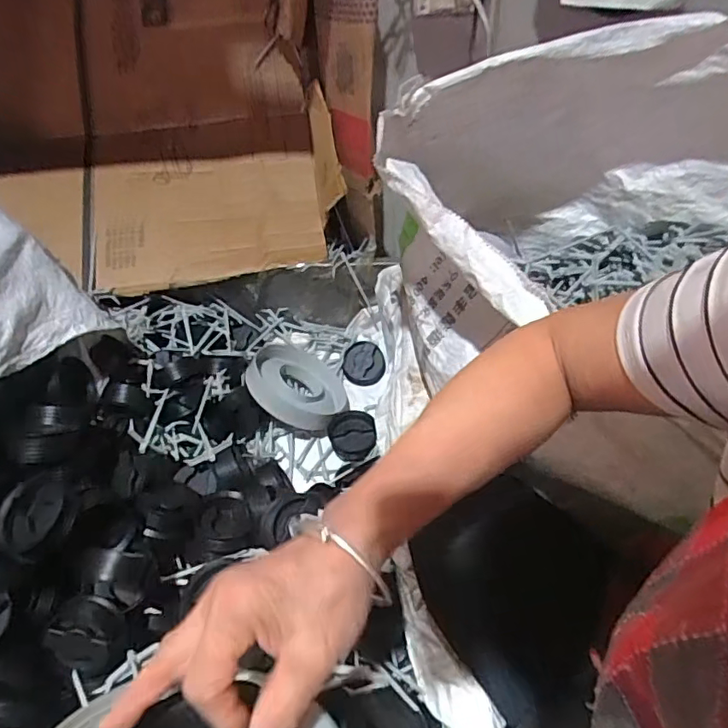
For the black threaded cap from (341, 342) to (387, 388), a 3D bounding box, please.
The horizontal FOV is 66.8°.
[{"bbox_3d":[-0.001,-0.002,0.956,0.073,0.023,0.077,-1,80,6],"label":"black threaded cap"}]

